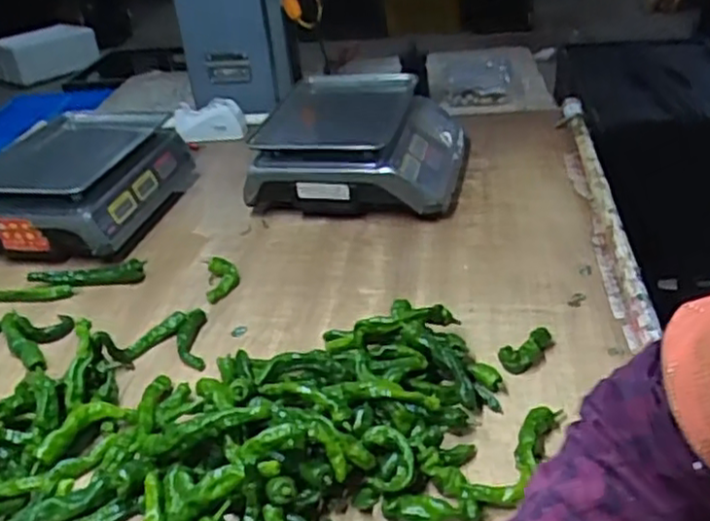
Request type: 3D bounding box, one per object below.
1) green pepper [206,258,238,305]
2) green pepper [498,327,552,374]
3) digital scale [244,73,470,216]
[{"bbox_3d":[-0.190,0.024,1.025,0.045,0.022,0.087,-9,31,-3],"label":"green pepper"},{"bbox_3d":[0.201,0.101,0.825,0.035,0.020,0.077,22,42,39],"label":"green pepper"},{"bbox_3d":[0.011,-0.225,1.273,0.350,0.117,0.398,1,32,13],"label":"digital scale"}]

